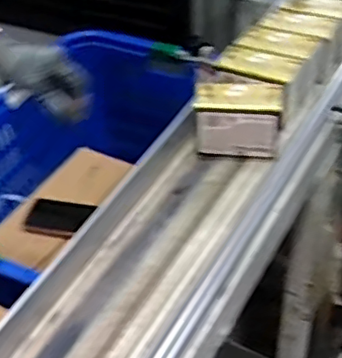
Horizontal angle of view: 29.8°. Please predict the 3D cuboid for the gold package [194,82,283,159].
[{"bbox_3d":[0.098,-0.092,0.945,0.119,0.082,0.085,4,42,5],"label":"gold package"}]

